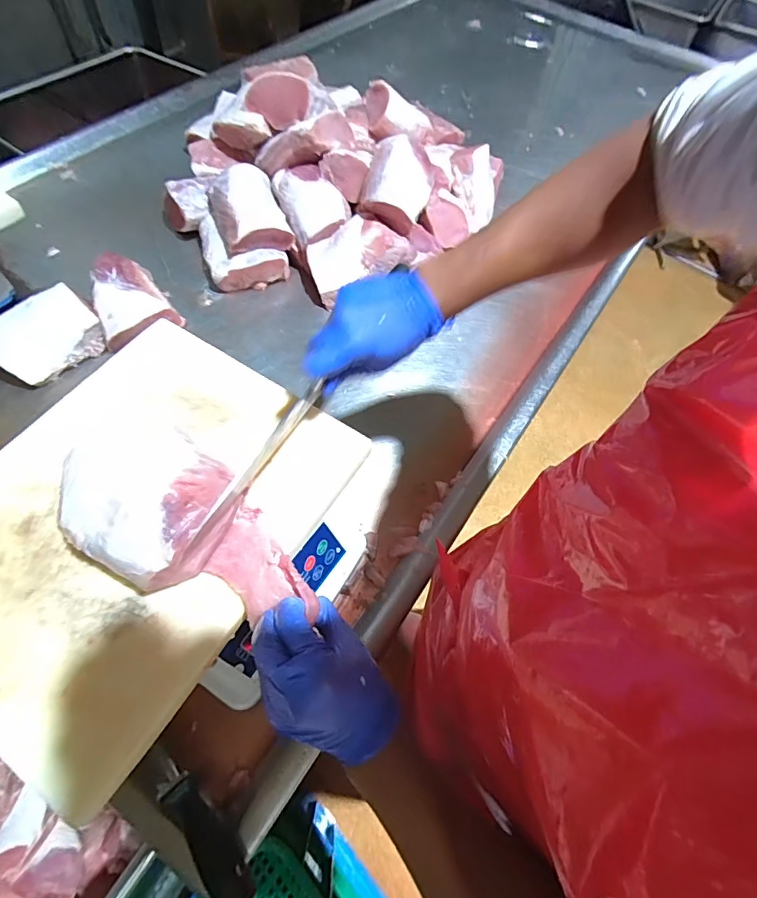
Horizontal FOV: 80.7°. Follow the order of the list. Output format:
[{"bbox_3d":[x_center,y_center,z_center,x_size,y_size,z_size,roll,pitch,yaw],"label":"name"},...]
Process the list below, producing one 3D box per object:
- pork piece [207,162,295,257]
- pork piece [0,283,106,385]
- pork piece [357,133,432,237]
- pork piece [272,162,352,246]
[{"bbox_3d":[-0.236,-0.432,0.796,0.117,0.068,0.174,-20,64,-15],"label":"pork piece"},{"bbox_3d":[-0.516,-0.173,0.693,0.113,0.068,0.152,38,64,16],"label":"pork piece"},{"bbox_3d":[0.035,-0.483,0.813,0.117,0.103,0.177,13,60,3],"label":"pork piece"},{"bbox_3d":[-0.127,-0.459,0.818,0.115,0.063,0.161,-28,66,-19],"label":"pork piece"}]

